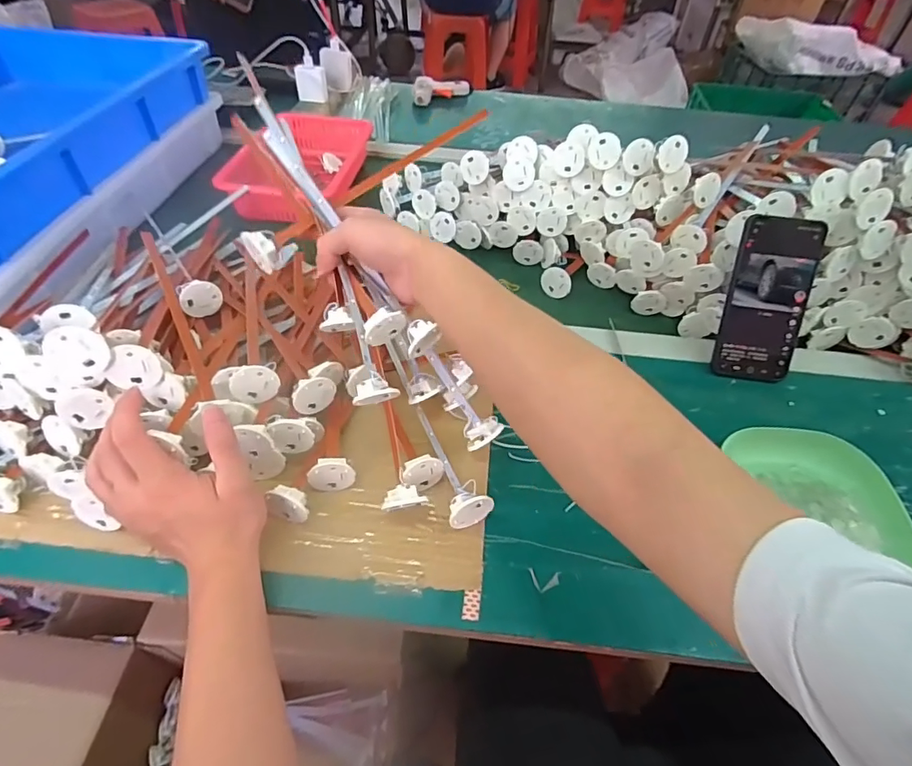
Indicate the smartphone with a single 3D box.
[{"bbox_3d":[0.329,-0.088,0.513,0.081,0.170,0.016,8,15,5],"label":"smartphone"}]

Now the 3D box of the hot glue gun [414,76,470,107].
[{"bbox_3d":[-0.029,-0.606,1.017,0.116,0.030,0.099,0,50,-4],"label":"hot glue gun"}]

